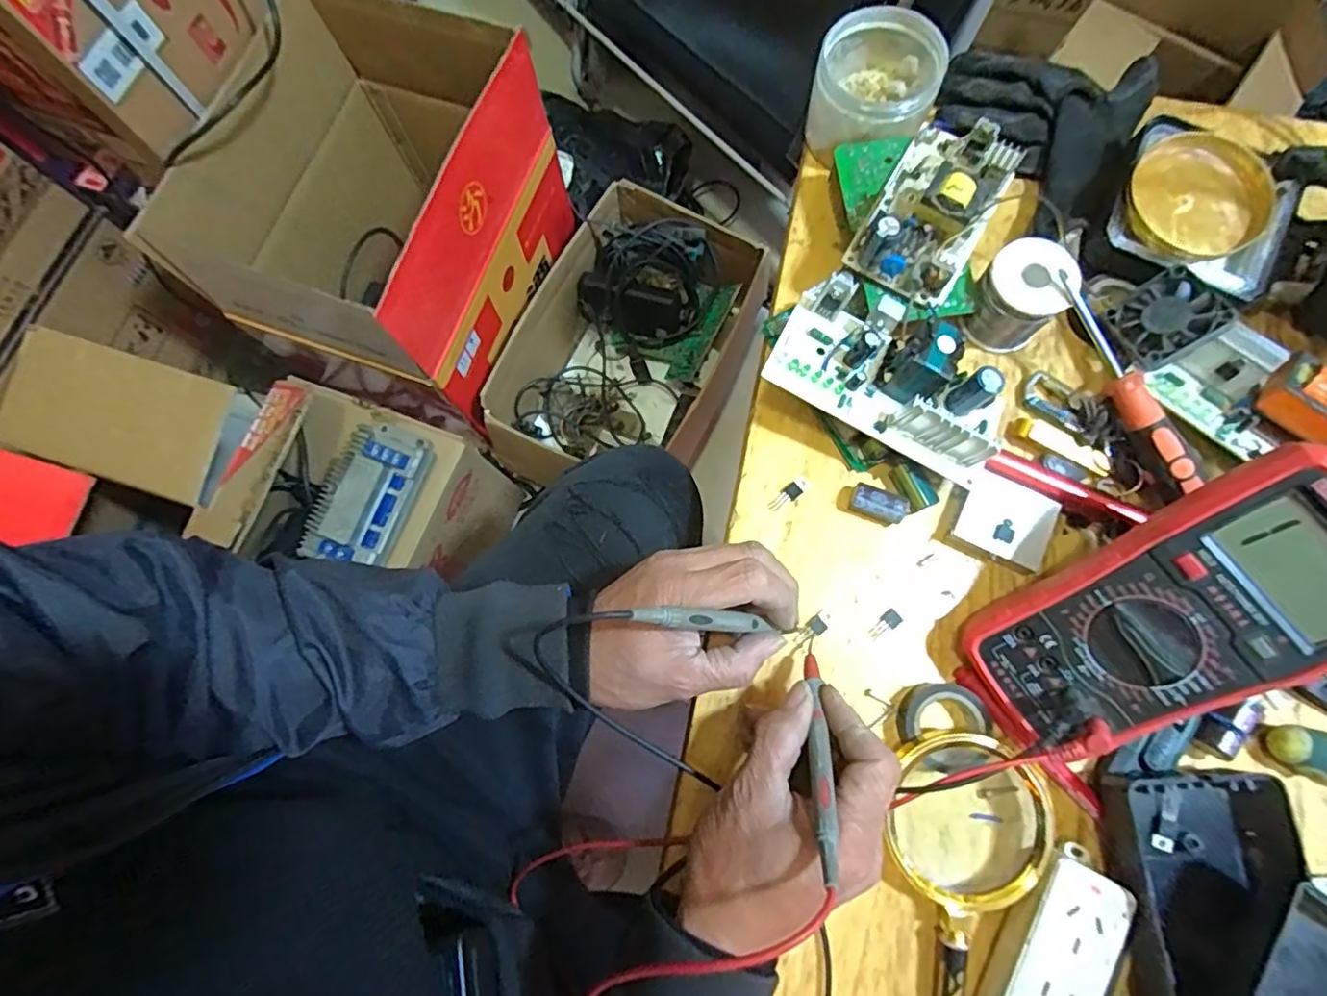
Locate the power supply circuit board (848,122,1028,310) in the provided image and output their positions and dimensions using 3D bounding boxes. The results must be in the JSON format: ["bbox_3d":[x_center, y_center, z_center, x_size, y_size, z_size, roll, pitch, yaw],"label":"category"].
[{"bbox_3d":[0.175,-0.190,0.394,0.067,0.037,0.118,31,79,8],"label":"power supply circuit board"}]

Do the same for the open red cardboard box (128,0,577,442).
[{"bbox_3d":[-0.343,-0.352,0.784,0.328,0.281,0.383,20,78,6],"label":"open red cardboard box"}]

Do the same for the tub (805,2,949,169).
[{"bbox_3d":[0.148,-0.294,0.437,0.081,0.058,0.084,0,77,1],"label":"tub"}]

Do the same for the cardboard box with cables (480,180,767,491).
[{"bbox_3d":[-0.060,-0.208,0.913,0.240,0.173,0.436,30,79,8],"label":"cardboard box with cables"}]

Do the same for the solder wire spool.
[{"bbox_3d":[0.232,-0.131,0.406,0.051,0.057,0.049,0,77,1],"label":"solder wire spool"}]

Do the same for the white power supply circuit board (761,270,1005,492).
[{"bbox_3d":[0.140,-0.075,0.375,0.146,0.043,0.076,28,79,8],"label":"white power supply circuit board"}]

